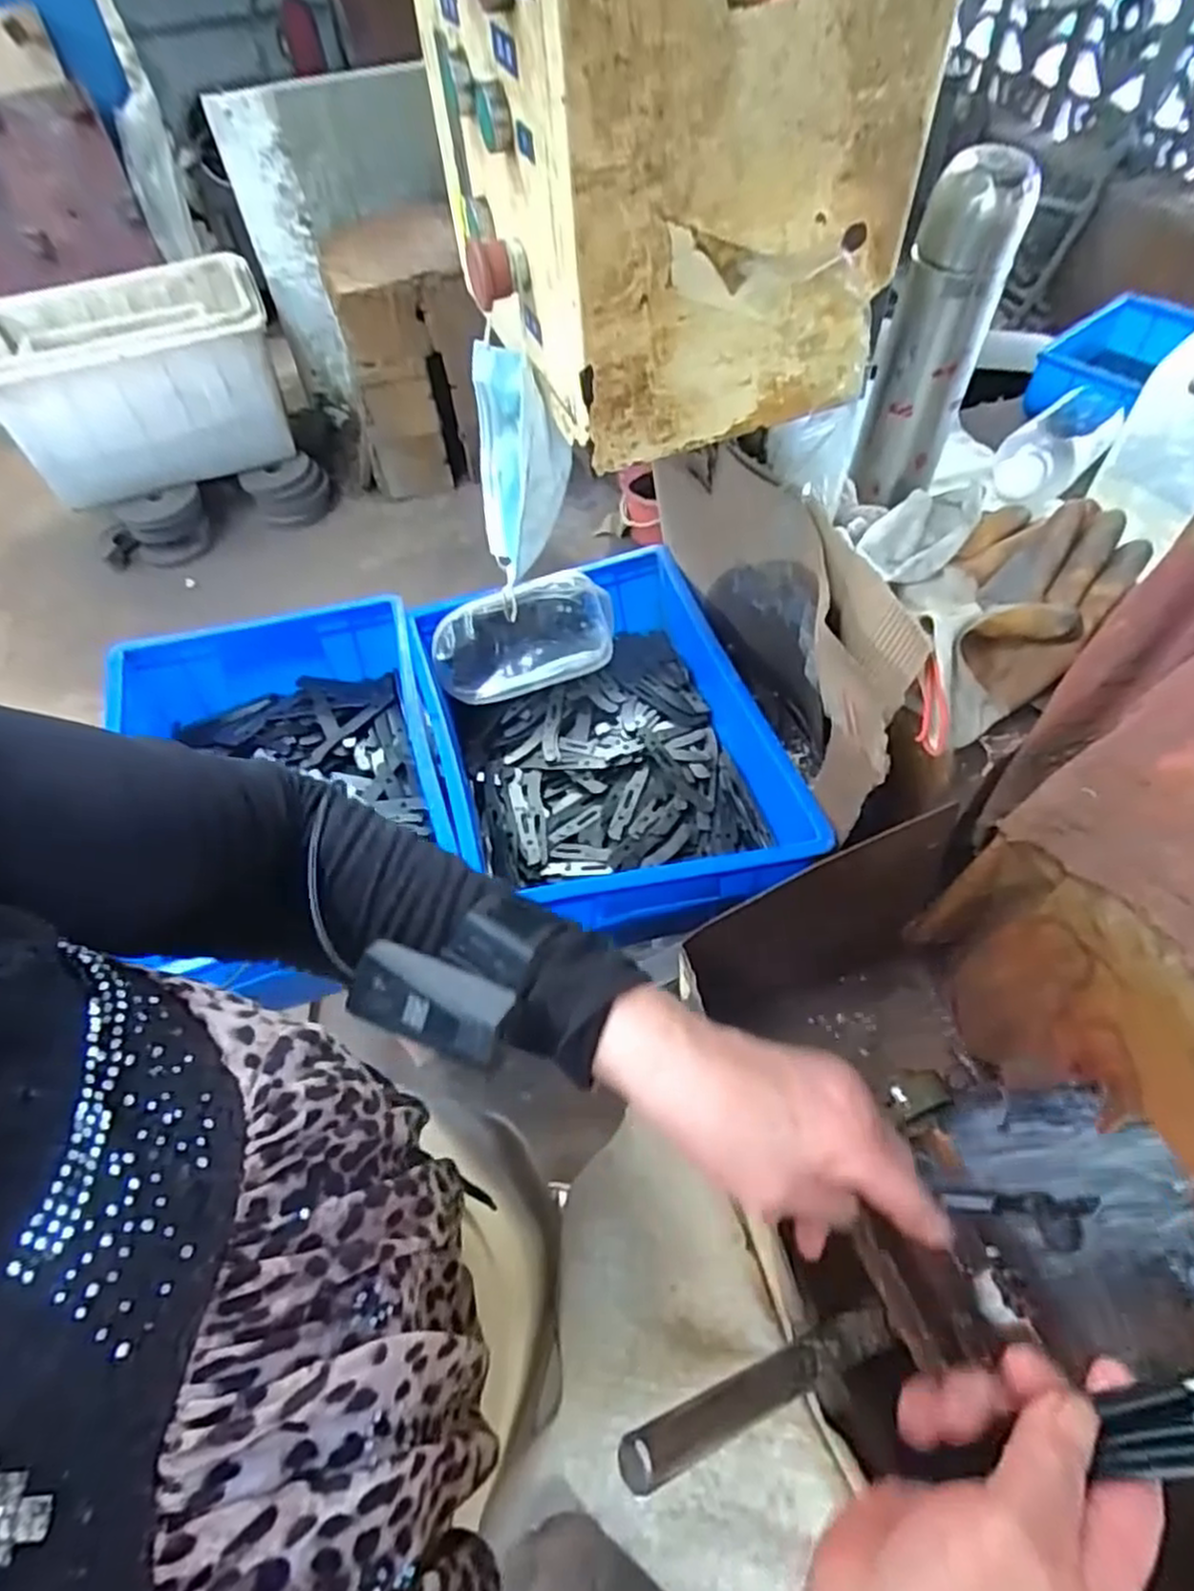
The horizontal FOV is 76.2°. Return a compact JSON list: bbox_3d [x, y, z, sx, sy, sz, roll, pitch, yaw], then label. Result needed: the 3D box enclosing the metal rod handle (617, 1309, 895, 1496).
[{"bbox_3d":[0.079,0.270,0.347,0.172,0.014,0.020,8,46,-38],"label":"metal rod handle"}]

